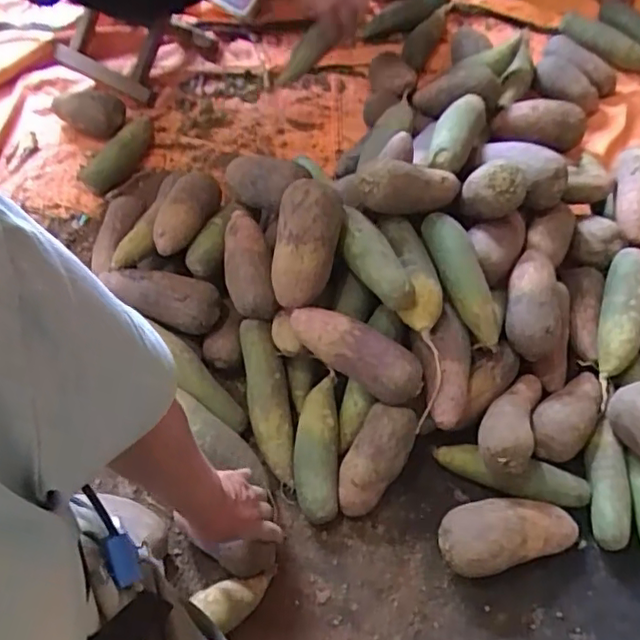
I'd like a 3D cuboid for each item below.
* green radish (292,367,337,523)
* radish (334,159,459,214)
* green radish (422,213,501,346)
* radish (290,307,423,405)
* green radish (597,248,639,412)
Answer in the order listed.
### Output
[{"bbox_3d":[-0.004,0.164,0.795,0.056,0.047,0.183,1,60,0],"label":"green radish"},{"bbox_3d":[0.115,-0.183,0.825,0.169,0.066,0.055,-5,58,-24],"label":"radish"},{"bbox_3d":[0.190,-0.055,0.808,0.061,0.052,0.189,-23,85,-14],"label":"green radish"},{"bbox_3d":[0.045,0.042,0.766,0.174,0.064,0.062,29,64,15],"label":"radish"},{"bbox_3d":[0.427,0.009,0.853,0.061,0.049,0.236,15,75,8],"label":"green radish"}]

